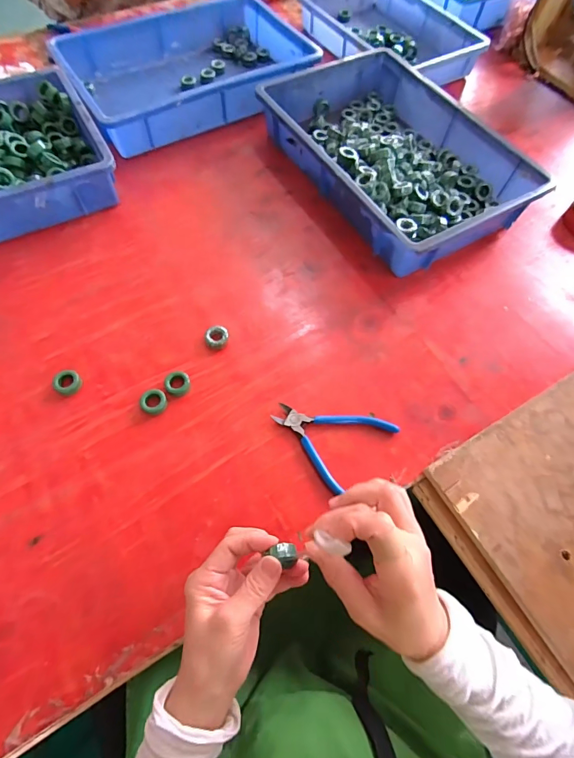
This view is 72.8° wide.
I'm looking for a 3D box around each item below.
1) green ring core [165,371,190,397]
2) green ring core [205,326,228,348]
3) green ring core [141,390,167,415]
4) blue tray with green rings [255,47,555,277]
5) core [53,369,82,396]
[{"bbox_3d":[-0.139,0.006,0.496,0.029,0.017,0.028,1,63,-2],"label":"green ring core"},{"bbox_3d":[-0.095,-0.056,0.528,0.030,0.014,0.030,-16,65,-11],"label":"green ring core"},{"bbox_3d":[-0.165,0.029,0.482,0.030,0.019,0.029,1,63,-2],"label":"green ring core"},{"bbox_3d":[0.175,-0.380,0.666,0.283,0.090,0.430,-29,68,-16],"label":"blue tray with green rings"},{"bbox_3d":[-0.276,0.005,0.490,0.028,0.015,0.031,29,65,12],"label":"core"}]

